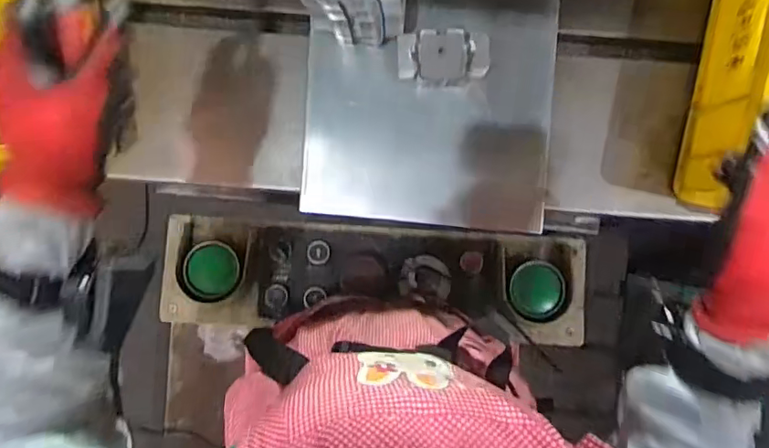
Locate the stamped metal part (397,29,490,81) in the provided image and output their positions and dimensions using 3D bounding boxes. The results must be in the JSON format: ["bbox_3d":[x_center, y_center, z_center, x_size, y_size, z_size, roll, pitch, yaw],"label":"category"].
[{"bbox_3d":[0.058,-0.169,0.559,0.088,0.040,0.051,0,93,0],"label":"stamped metal part"}]

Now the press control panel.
[{"bbox_3d":[-0.010,0.074,0.708,0.547,0.076,0.135,3,91,-1],"label":"press control panel"}]

